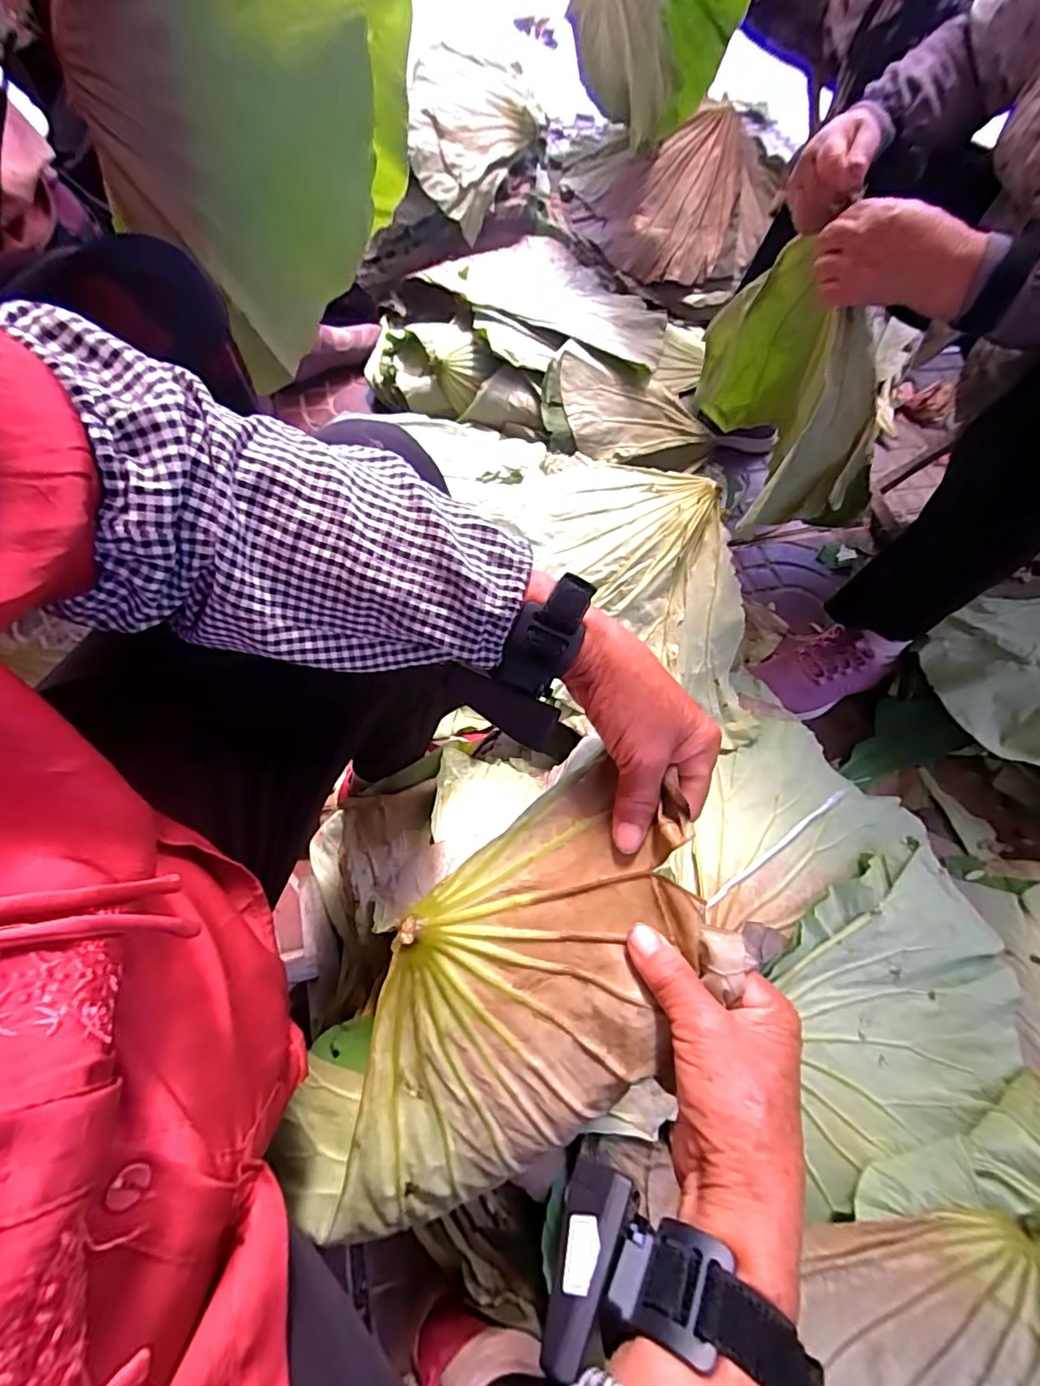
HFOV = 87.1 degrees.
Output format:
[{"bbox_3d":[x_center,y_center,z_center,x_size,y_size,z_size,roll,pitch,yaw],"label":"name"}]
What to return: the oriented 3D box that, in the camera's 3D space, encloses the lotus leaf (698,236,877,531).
[{"bbox_3d":[0.340,-0.377,0.673,0.129,0.228,0.324,0,64,-1],"label":"lotus leaf"}]

